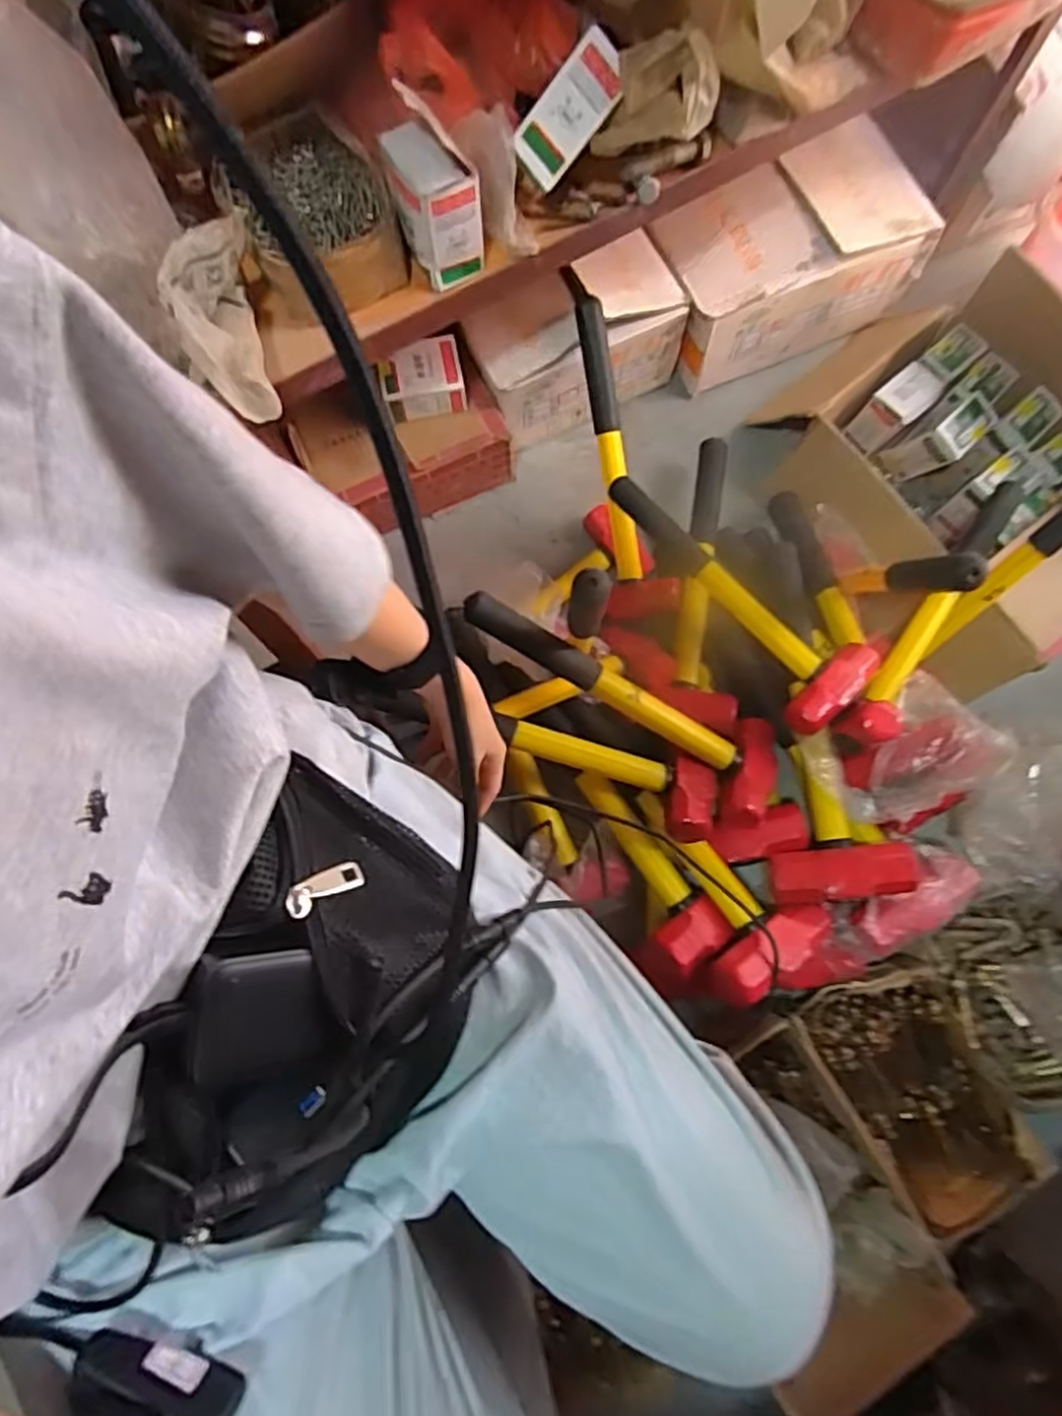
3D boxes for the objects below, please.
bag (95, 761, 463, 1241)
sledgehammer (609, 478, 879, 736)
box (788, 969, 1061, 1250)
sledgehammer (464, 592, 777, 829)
[{"bbox_3d":[-0.102,0.151,0.336,0.119,0.091,0.213,17,80,4],"label":"bag"},{"bbox_3d":[0.215,-0.129,0.749,0.101,0.059,0.331,-39,82,-6],"label":"sledgehammer"},{"bbox_3d":[0.393,0.392,0.728,0.141,0.092,0.245,-24,80,-4],"label":"box"},{"bbox_3d":[0.097,-0.009,0.728,0.368,0.045,0.109,31,81,-13],"label":"sledgehammer"}]

